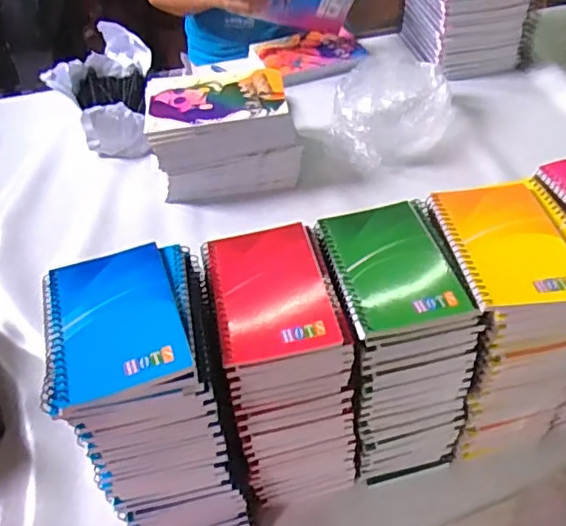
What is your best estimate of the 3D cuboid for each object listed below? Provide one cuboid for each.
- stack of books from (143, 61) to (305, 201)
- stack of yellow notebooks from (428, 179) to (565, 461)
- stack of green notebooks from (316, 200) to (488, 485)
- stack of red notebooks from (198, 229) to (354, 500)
[{"bbox_3d":[-0.090,-0.200,0.902,0.200,0.115,0.167,-9,44,-3],"label":"stack of books"},{"bbox_3d":[0.186,0.050,0.513,0.105,0.209,0.132,-9,44,-3],"label":"stack of yellow notebooks"},{"bbox_3d":[0.093,0.072,0.520,0.094,0.206,0.137,-12,45,-6],"label":"stack of green notebooks"},{"bbox_3d":[0.001,0.092,0.504,0.088,0.204,0.136,-12,44,-6],"label":"stack of red notebooks"}]

